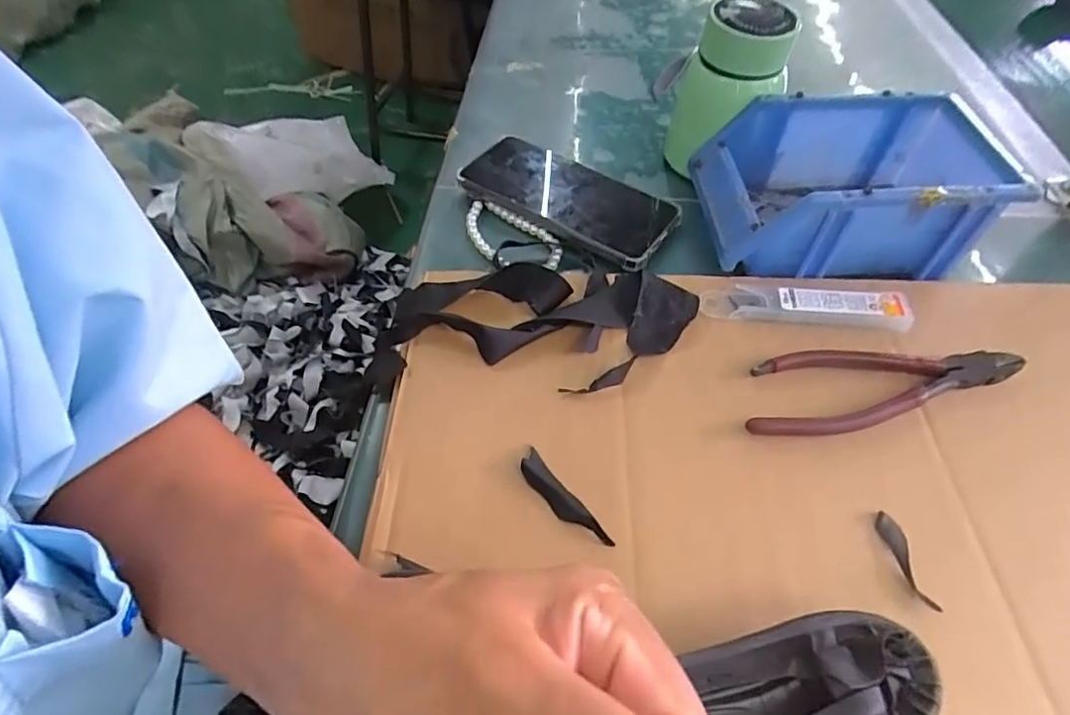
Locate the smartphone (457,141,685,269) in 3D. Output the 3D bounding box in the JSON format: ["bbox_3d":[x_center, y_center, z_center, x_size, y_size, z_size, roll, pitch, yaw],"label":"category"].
[{"bbox_3d":[0.025,-0.125,0.424,0.161,0.014,0.082,28,59,20],"label":"smartphone"}]

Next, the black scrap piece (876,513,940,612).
[{"bbox_3d":[0.175,0.095,0.262,0.009,0.004,0.045,-10,54,-7],"label":"black scrap piece"}]

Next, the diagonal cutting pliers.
[{"bbox_3d":[0.198,0.014,0.320,0.168,0.007,0.051,-7,54,-5],"label":"diagonal cutting pliers"}]

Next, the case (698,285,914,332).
[{"bbox_3d":[0.170,-0.033,0.352,0.128,0.009,0.028,3,54,3],"label":"case"}]

